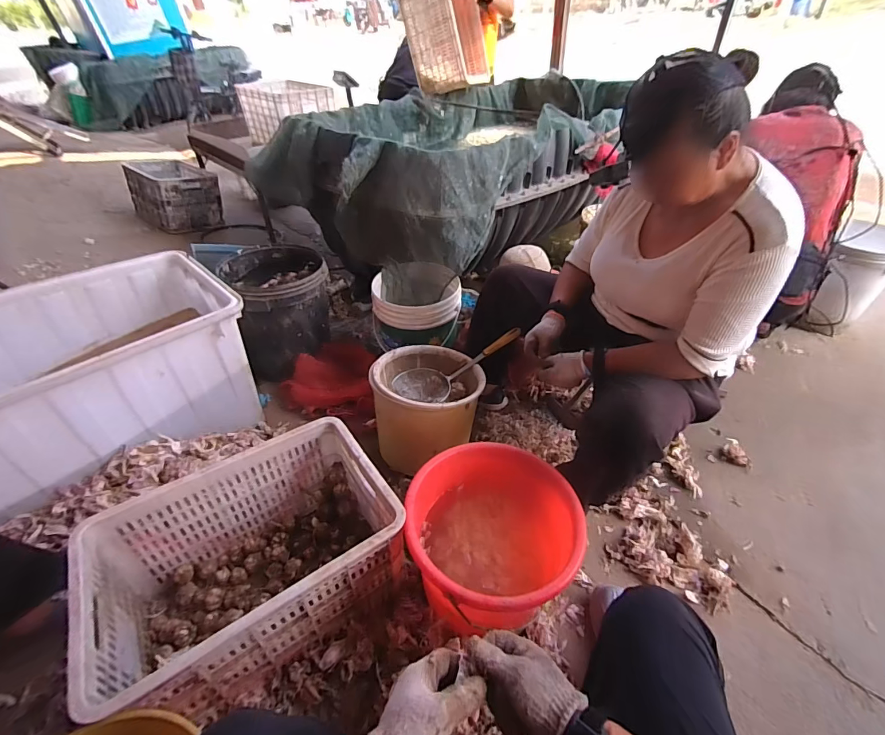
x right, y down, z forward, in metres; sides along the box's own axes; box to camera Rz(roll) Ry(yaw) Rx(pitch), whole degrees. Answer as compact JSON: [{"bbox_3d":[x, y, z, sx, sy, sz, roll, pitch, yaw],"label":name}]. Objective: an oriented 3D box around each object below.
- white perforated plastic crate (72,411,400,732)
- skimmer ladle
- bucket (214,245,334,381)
[{"bbox_3d":[-0.373,0.393,0.854,0.517,0.306,0.358,-29,48,-22],"label":"white perforated plastic crate"},{"bbox_3d":[0.053,-0.002,1.225,0.403,0.069,0.134,-26,46,2],"label":"skimmer ladle"},{"bbox_3d":[-0.583,-0.219,1.519,0.313,0.348,0.352,-20,46,-15],"label":"bucket"}]

